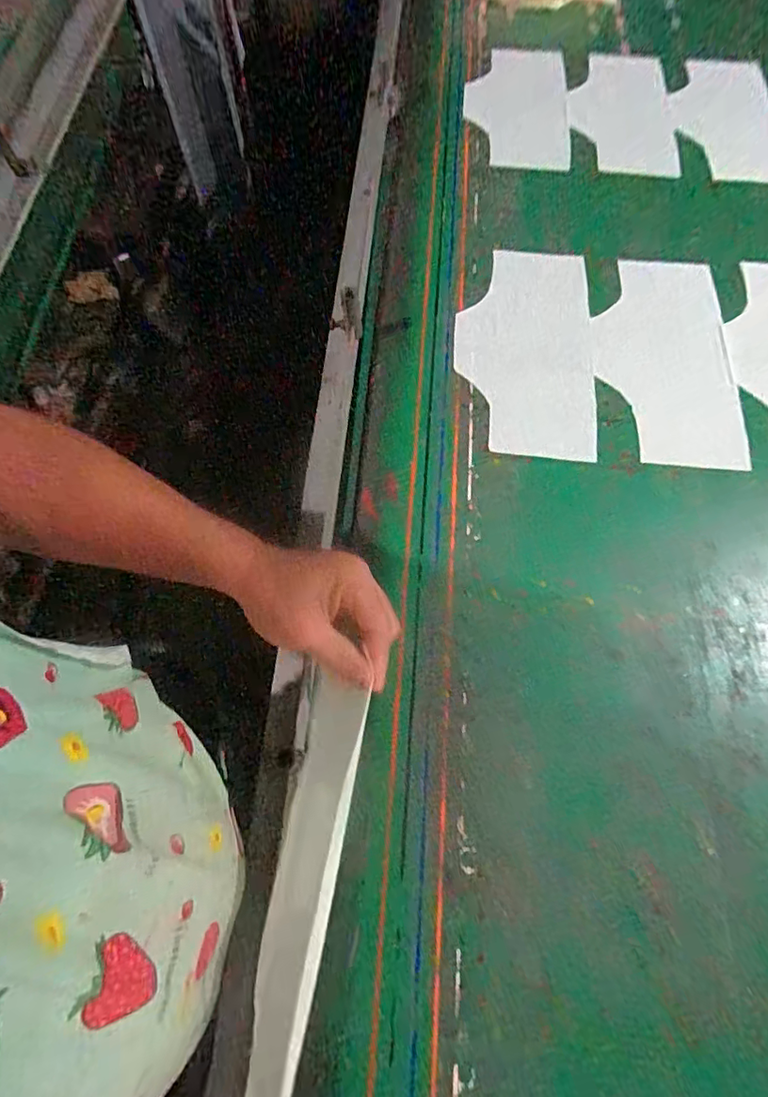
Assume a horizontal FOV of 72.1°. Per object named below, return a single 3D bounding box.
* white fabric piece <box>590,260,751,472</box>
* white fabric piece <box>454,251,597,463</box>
[{"bbox_3d":[0.346,-0.245,0.656,0.164,0.004,0.326,3,67,0],"label":"white fabric piece"},{"bbox_3d":[0.176,-0.257,0.657,0.167,0.006,0.326,7,67,2],"label":"white fabric piece"}]

